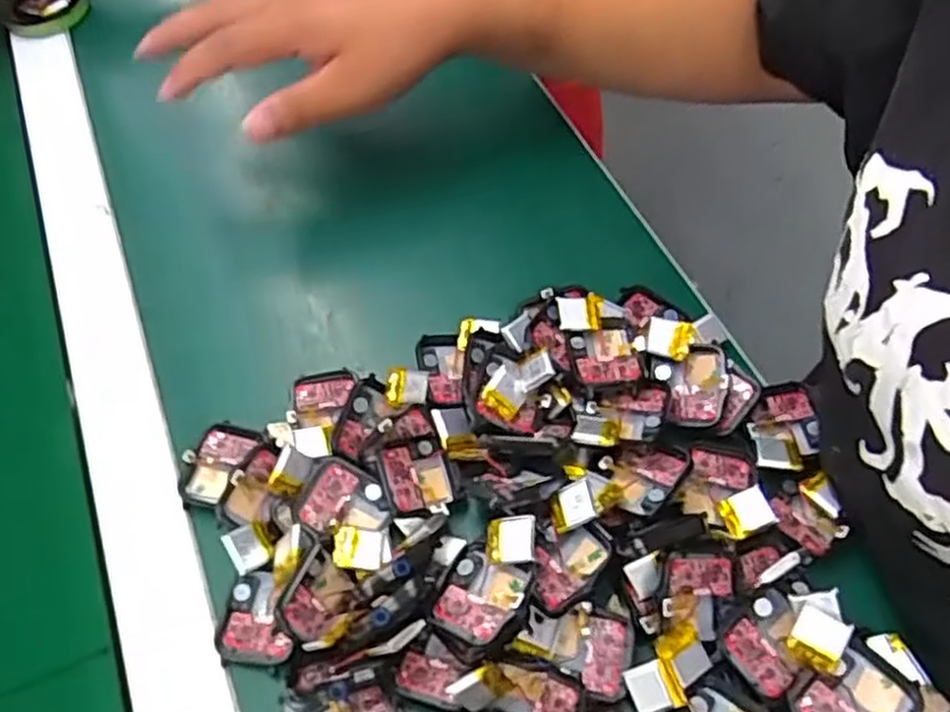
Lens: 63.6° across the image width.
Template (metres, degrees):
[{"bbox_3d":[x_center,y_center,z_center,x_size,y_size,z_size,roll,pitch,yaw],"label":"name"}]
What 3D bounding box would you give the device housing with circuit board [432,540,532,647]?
[{"bbox_3d":[0.002,0.100,0.321,0.036,0.010,0.038,21,50,33],"label":"device housing with circuit board"}]

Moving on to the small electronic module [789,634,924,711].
[{"bbox_3d":[0.149,0.136,0.299,0.041,0.010,0.035,-35,49,-9],"label":"small electronic module"}]

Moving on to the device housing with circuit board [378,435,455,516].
[{"bbox_3d":[-0.027,0.058,0.364,0.038,0.012,0.037,-18,76,-39],"label":"device housing with circuit board"}]

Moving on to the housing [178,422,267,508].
[{"bbox_3d":[-0.128,0.054,0.382,0.032,0.012,0.044,19,66,0],"label":"housing"}]

